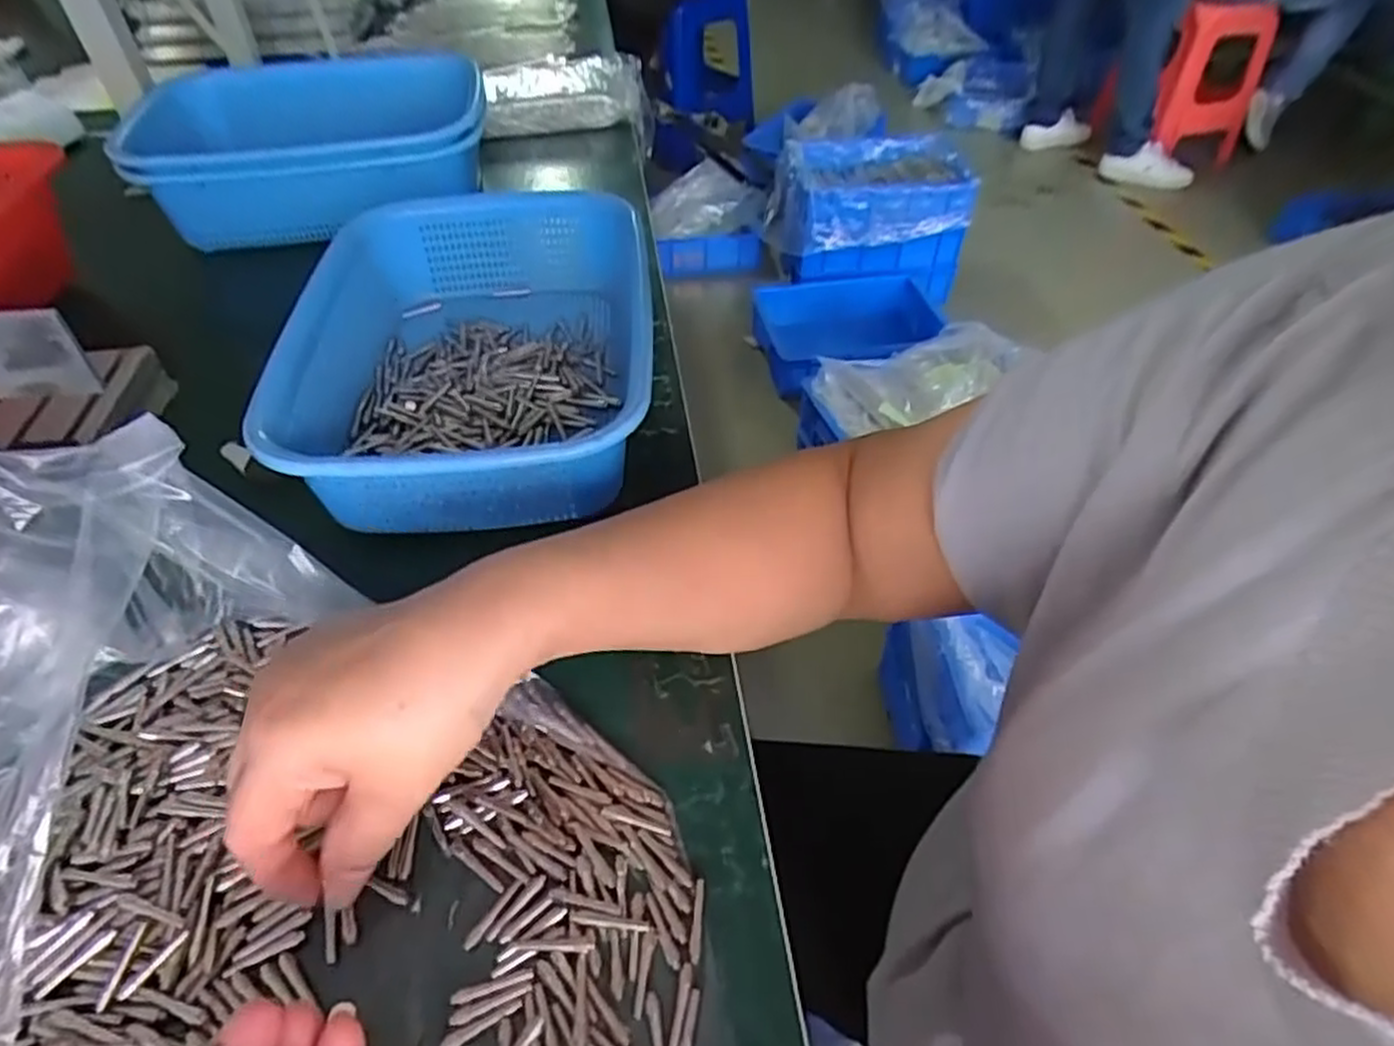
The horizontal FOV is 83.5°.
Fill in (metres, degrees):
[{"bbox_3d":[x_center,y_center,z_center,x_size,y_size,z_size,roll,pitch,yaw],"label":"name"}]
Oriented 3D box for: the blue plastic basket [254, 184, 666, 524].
[{"bbox_3d":[-0.139,-0.110,0.496,0.212,0.079,0.295,-4,47,-5],"label":"blue plastic basket"}]

